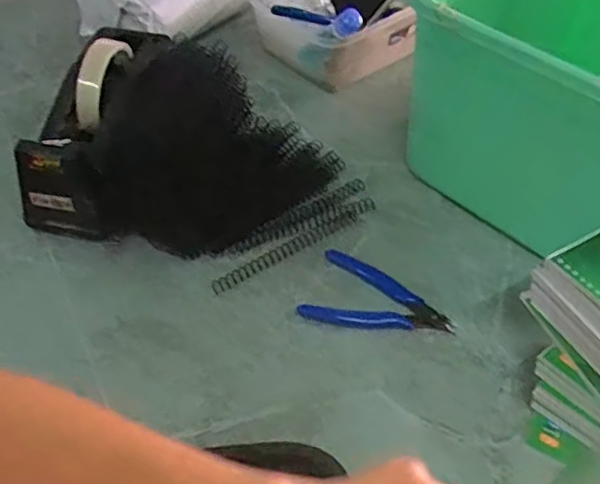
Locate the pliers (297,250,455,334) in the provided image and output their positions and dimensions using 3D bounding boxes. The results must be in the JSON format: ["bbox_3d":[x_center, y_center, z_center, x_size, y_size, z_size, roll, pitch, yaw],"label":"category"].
[{"bbox_3d":[0.067,0.044,0.559,0.119,0.012,0.071,11,49,10],"label":"pliers"}]

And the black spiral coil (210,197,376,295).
[{"bbox_3d":[-0.001,-0.001,0.603,0.177,0.008,0.016,-30,54,-24],"label":"black spiral coil"}]

